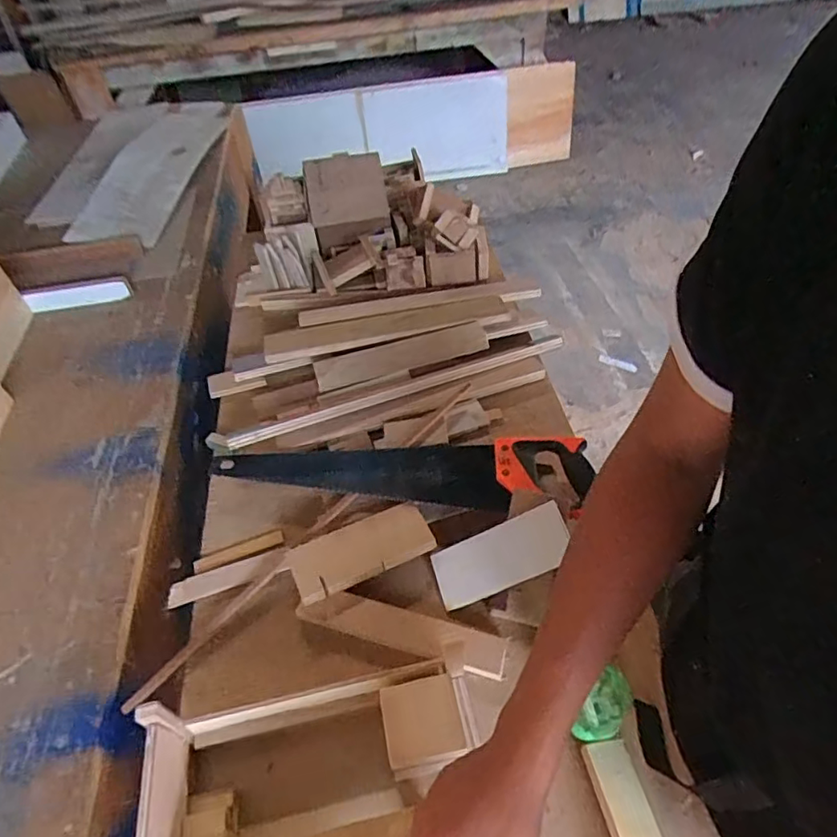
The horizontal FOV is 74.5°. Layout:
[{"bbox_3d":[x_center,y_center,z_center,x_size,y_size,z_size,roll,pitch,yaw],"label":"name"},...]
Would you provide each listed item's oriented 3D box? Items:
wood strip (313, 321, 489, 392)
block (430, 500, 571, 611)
[{"bbox_3d":[-0.023,-0.103,0.891,0.287,0.012,0.054,-16,72,-13],"label":"wood strip"},{"bbox_3d":[0.096,0.160,0.643,0.163,0.009,0.070,-27,60,11],"label":"block"}]

